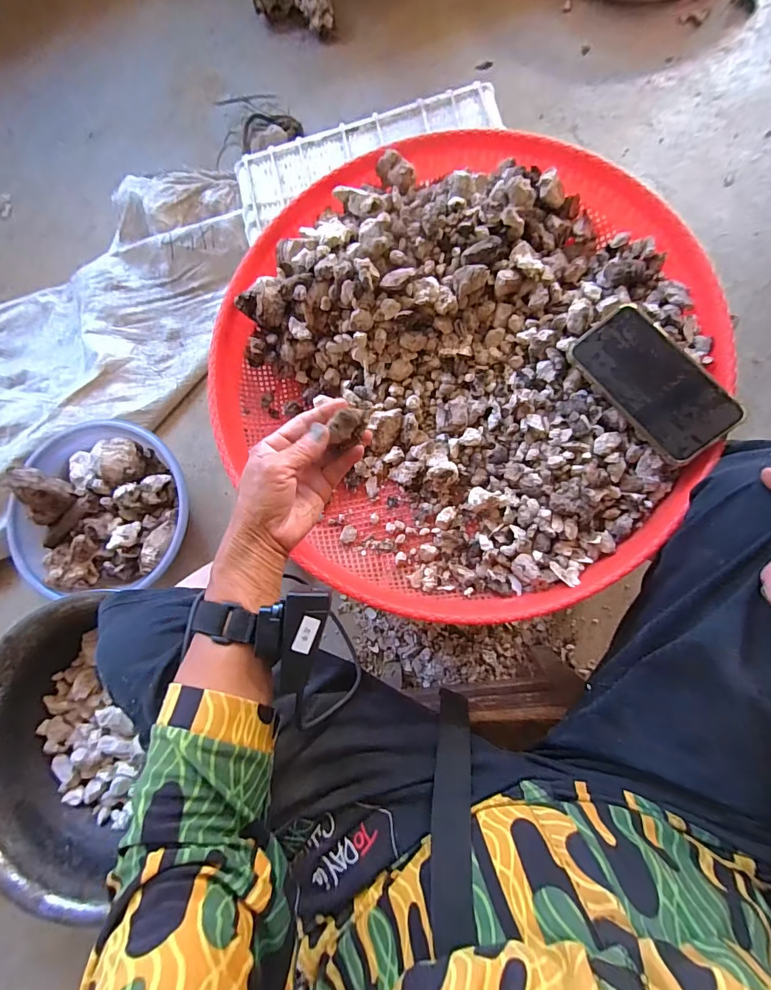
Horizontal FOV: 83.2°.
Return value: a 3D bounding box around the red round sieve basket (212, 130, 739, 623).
[{"bbox_3d":[0.073,-0.135,0.452,0.477,0.076,0.497,-1,83,6],"label":"red round sieve basket"}]

